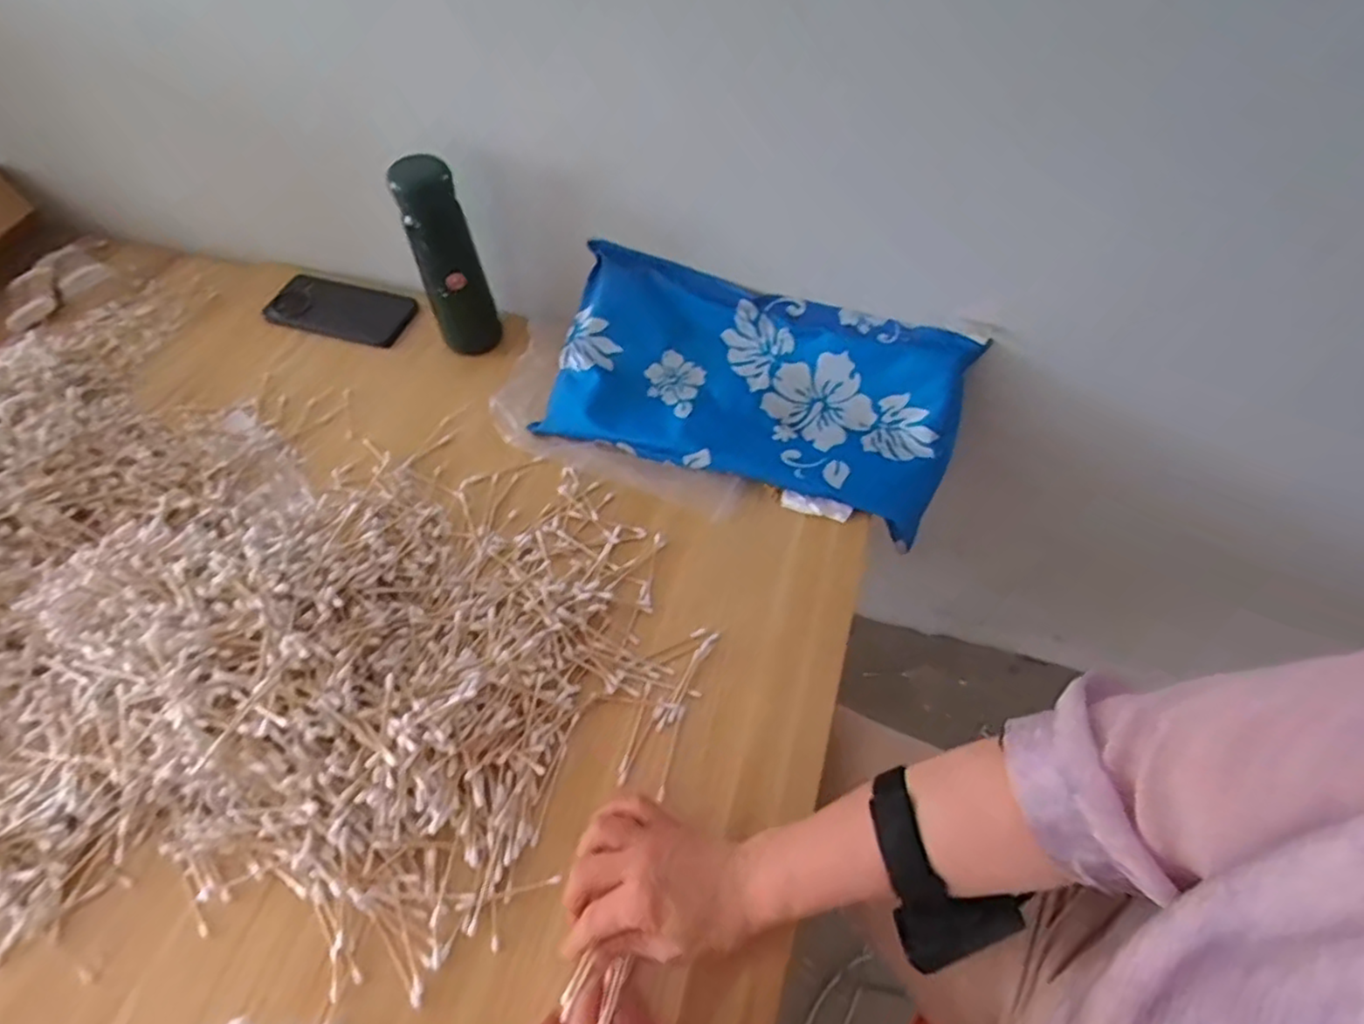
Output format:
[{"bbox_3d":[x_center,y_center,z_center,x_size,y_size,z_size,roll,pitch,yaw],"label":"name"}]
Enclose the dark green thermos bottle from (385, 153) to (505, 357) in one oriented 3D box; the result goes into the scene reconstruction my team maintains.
[{"bbox_3d":[-0.215,-0.231,0.631,0.059,0.178,0.059,-15,57,-9],"label":"dark green thermos bottle"}]

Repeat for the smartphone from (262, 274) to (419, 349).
[{"bbox_3d":[-0.366,-0.216,0.730,0.152,0.015,0.067,14,58,10],"label":"smartphone"}]

